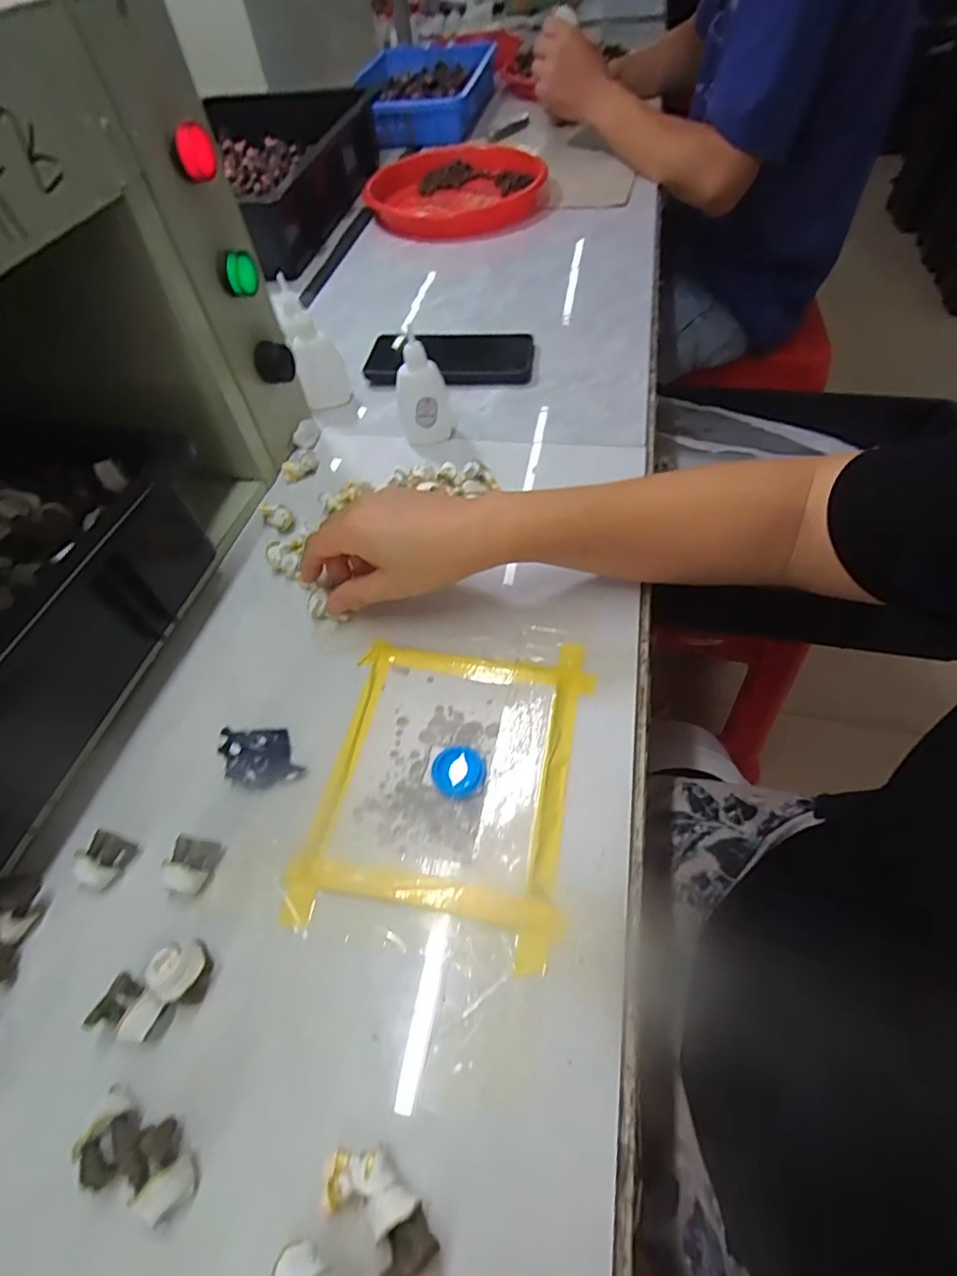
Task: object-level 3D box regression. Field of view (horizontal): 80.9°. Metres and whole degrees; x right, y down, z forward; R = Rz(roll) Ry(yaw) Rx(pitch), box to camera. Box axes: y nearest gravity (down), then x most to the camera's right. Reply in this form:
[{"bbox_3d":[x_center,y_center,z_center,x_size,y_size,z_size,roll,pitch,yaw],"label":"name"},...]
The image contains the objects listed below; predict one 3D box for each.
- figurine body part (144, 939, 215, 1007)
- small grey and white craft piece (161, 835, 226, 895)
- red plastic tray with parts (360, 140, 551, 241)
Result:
[{"bbox_3d":[-0.139,0.158,0.263,0.021,0.023,0.022,-1,56,2],"label":"figurine body part"},{"bbox_3d":[-0.151,0.118,0.294,0.021,0.016,0.026,14,58,12],"label":"small grey and white craft piece"},{"bbox_3d":[-0.038,-0.650,0.803,0.248,0.029,0.254,-12,56,-5],"label":"red plastic tray with parts"}]

